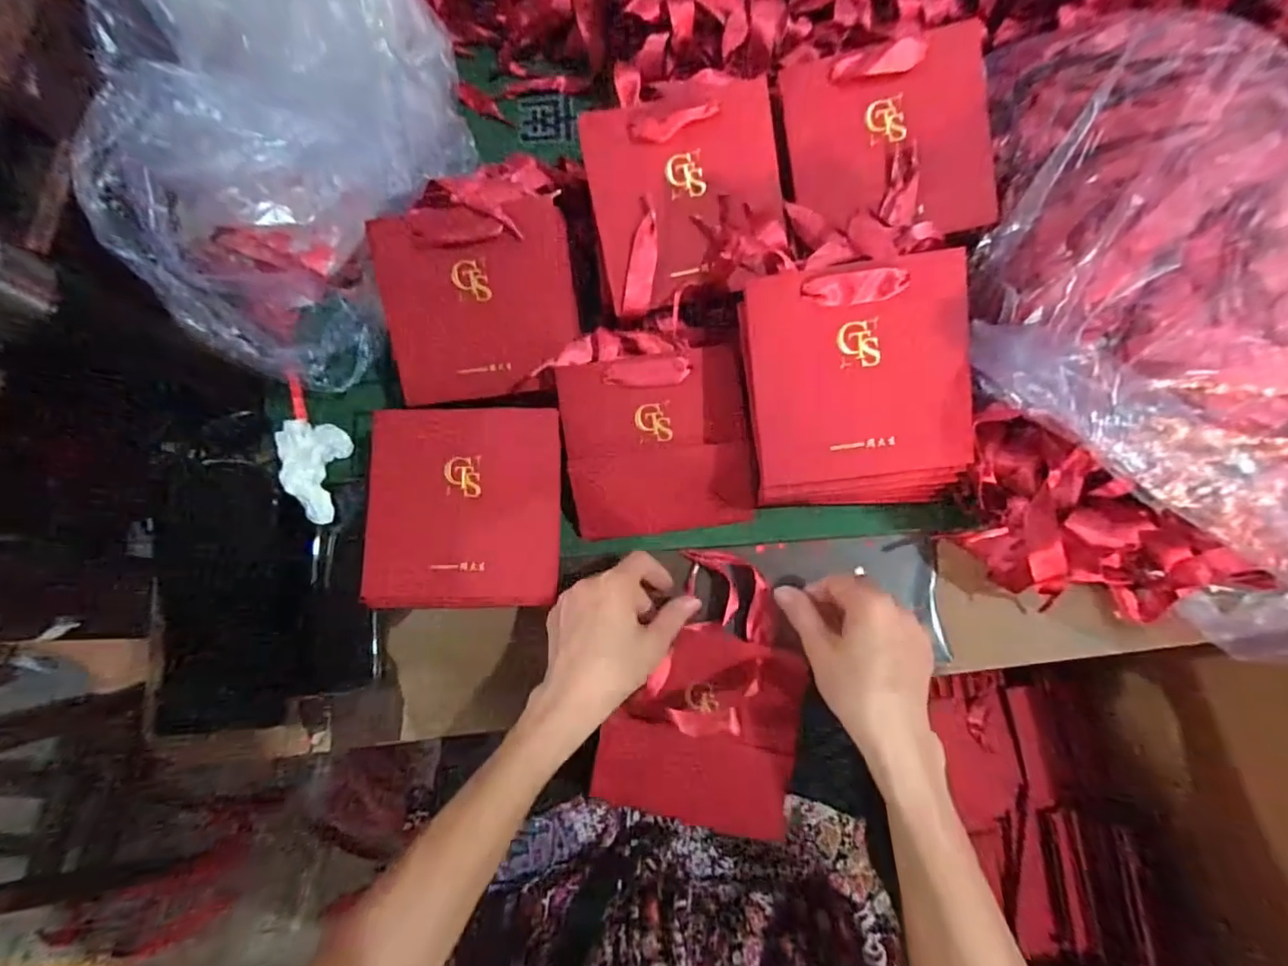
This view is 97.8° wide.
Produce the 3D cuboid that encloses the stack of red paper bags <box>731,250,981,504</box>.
[{"bbox_3d":[0.144,-0.061,0.387,0.141,0.030,0.166,-7,104,7],"label":"stack of red paper bags"}]

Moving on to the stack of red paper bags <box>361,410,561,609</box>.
[{"bbox_3d":[-0.132,0.017,0.424,0.137,0.017,0.150,2,81,-17],"label":"stack of red paper bags"}]

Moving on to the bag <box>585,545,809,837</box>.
[{"bbox_3d":[0.048,0.149,0.414,0.137,0.032,0.190,10,76,3],"label":"bag"}]

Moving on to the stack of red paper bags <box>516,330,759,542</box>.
[{"bbox_3d":[0.009,-0.040,0.439,0.140,0.025,0.156,-9,99,2],"label":"stack of red paper bags"}]

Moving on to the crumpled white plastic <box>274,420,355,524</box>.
[{"bbox_3d":[-0.274,-0.012,0.459,0.047,0.028,0.084,1,76,1],"label":"crumpled white plastic"}]

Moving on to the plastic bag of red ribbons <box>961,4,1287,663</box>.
[{"bbox_3d":[0.353,-0.109,0.391,0.247,0.145,0.385,15,77,5],"label":"plastic bag of red ribbons"}]

